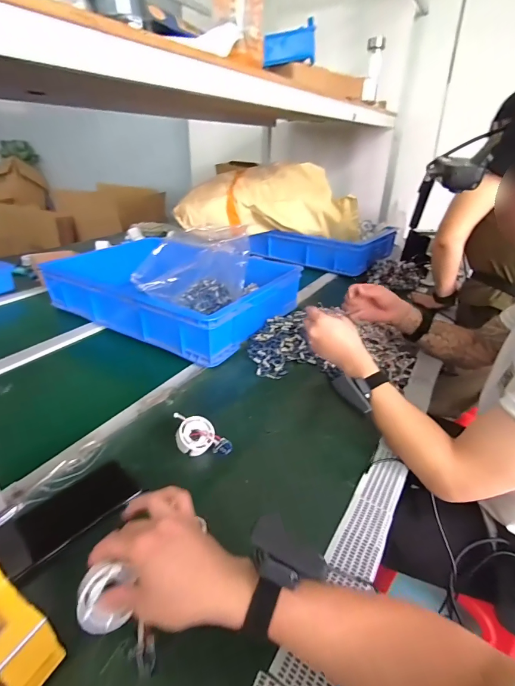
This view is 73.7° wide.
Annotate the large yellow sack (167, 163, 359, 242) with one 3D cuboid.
[{"bbox_3d":[0.050,-0.538,1.302,0.672,0.213,0.263,5,30,3],"label":"large yellow sack"}]

